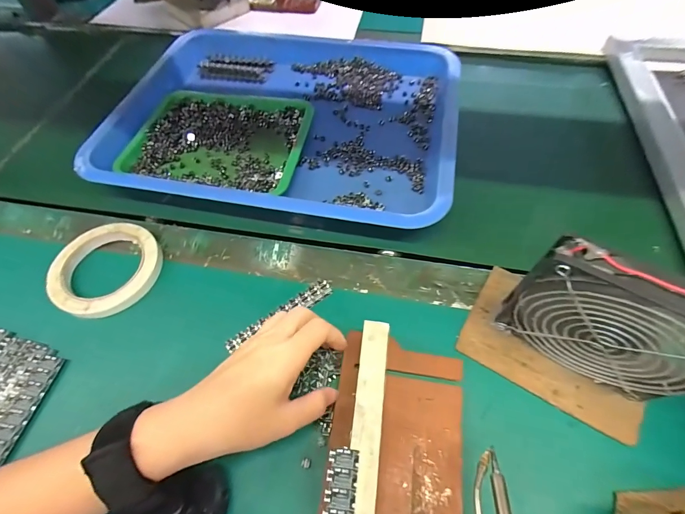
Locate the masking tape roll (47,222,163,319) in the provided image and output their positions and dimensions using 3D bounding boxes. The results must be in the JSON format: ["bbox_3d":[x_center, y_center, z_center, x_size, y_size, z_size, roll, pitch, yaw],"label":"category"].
[{"bbox_3d":[-0.238,0.011,0.350,0.100,0.020,0.099,-1,58,2],"label":"masking tape roll"}]

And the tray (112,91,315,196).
[{"bbox_3d":[-0.154,-0.149,0.440,0.213,0.023,0.156,11,59,9],"label":"tray"}]

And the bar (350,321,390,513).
[{"bbox_3d":[0.013,0.146,0.221,0.020,0.006,0.216,6,58,6],"label":"bar"}]

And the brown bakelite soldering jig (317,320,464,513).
[{"bbox_3d":[0.036,0.157,0.234,0.096,0.041,0.204,7,58,6],"label":"brown bakelite soldering jig"}]

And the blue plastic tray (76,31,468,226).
[{"bbox_3d":[-0.074,-0.202,0.469,0.432,0.033,0.347,8,59,7],"label":"blue plastic tray"}]

